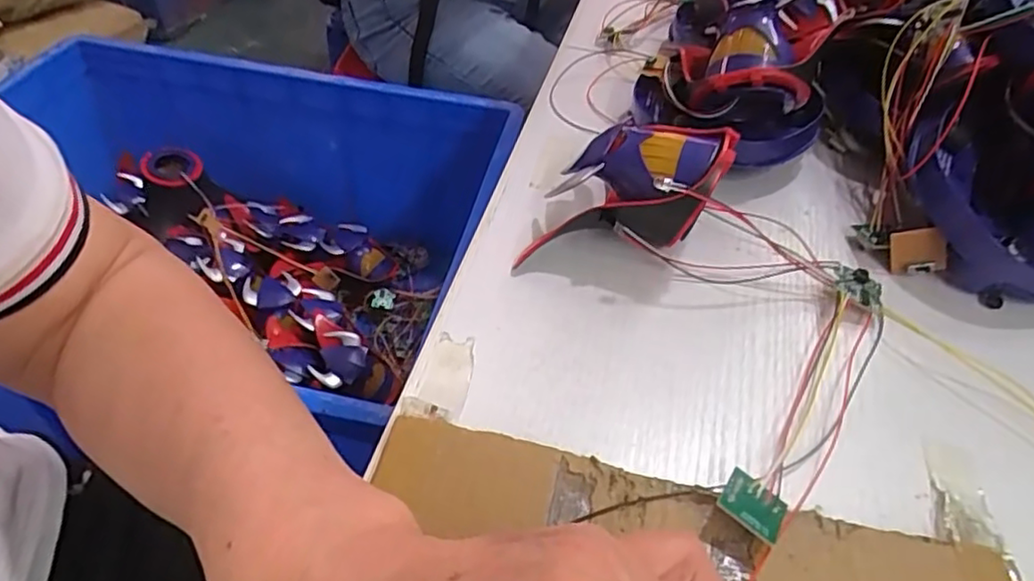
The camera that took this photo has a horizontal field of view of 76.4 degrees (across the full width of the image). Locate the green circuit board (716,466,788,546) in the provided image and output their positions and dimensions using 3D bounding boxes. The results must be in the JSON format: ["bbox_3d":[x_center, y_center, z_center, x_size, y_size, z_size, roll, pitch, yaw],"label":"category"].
[{"bbox_3d":[0.083,0.075,0.230,0.023,0.004,0.024,36,33,15],"label":"green circuit board"}]

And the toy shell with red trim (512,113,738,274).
[{"bbox_3d":[0.053,-0.045,0.322,0.083,0.060,0.057,15,47,10],"label":"toy shell with red trim"}]

